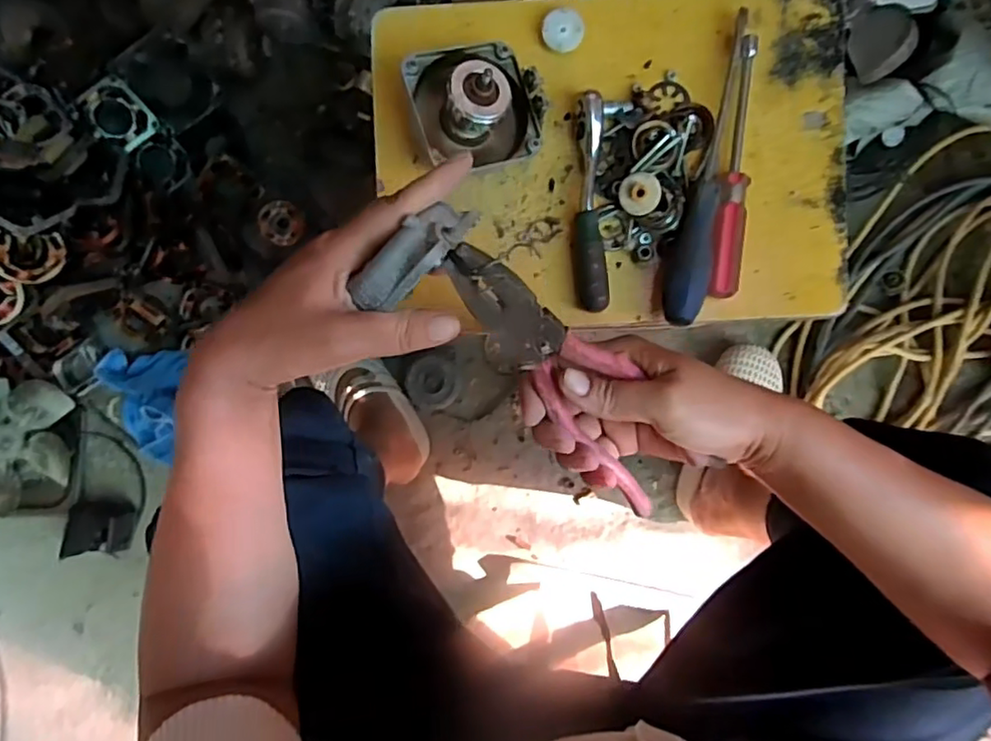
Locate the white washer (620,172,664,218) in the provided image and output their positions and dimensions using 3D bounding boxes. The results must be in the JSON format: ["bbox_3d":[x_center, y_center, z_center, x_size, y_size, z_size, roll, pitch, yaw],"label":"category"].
[{"bbox_3d":[0.100,-0.122,0.426,0.028,0.011,0.028,0,88,3],"label":"white washer"}]

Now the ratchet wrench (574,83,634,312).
[{"bbox_3d":[0.074,-0.116,0.431,0.035,0.023,0.147,0,88,3],"label":"ratchet wrench"}]

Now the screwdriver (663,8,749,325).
[{"bbox_3d":[0.151,-0.138,0.426,0.026,0.025,0.214,15,89,4],"label":"screwdriver"}]

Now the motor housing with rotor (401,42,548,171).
[{"bbox_3d":[-0.012,-0.178,0.418,0.092,0.052,0.081,-14,110,-9],"label":"motor housing with rotor"}]

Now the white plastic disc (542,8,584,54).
[{"bbox_3d":[0.048,-0.240,0.437,0.028,0.004,0.028,1,106,5],"label":"white plastic disc"}]

